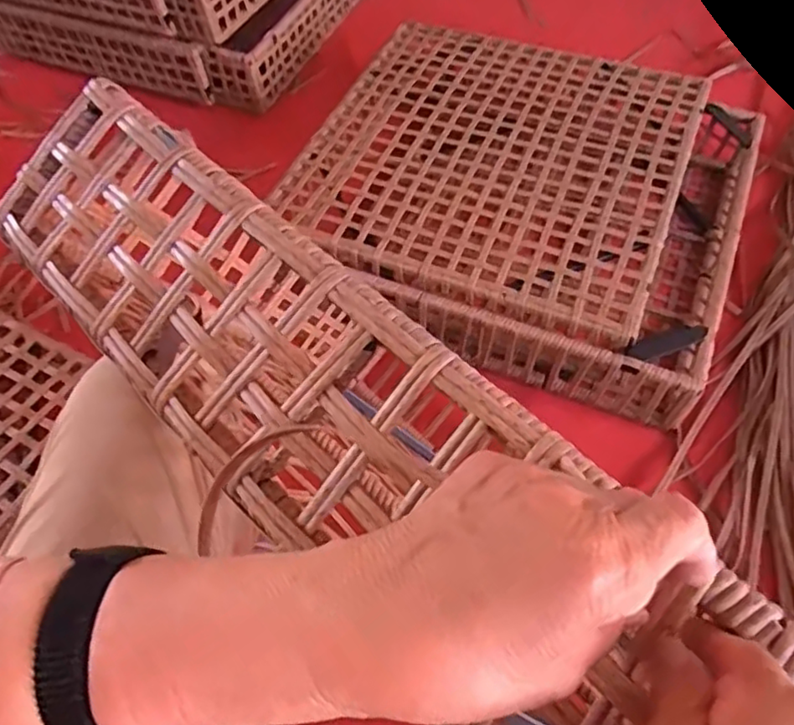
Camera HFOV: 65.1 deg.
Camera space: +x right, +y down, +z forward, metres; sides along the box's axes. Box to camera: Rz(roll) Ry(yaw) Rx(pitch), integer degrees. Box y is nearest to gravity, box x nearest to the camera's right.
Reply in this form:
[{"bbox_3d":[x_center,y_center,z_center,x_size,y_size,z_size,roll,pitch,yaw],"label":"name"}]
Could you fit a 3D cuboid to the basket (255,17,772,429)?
[{"bbox_3d":[0.214,-0.302,1.092,0.688,0.137,0.624,20,61,14],"label":"basket"}]

